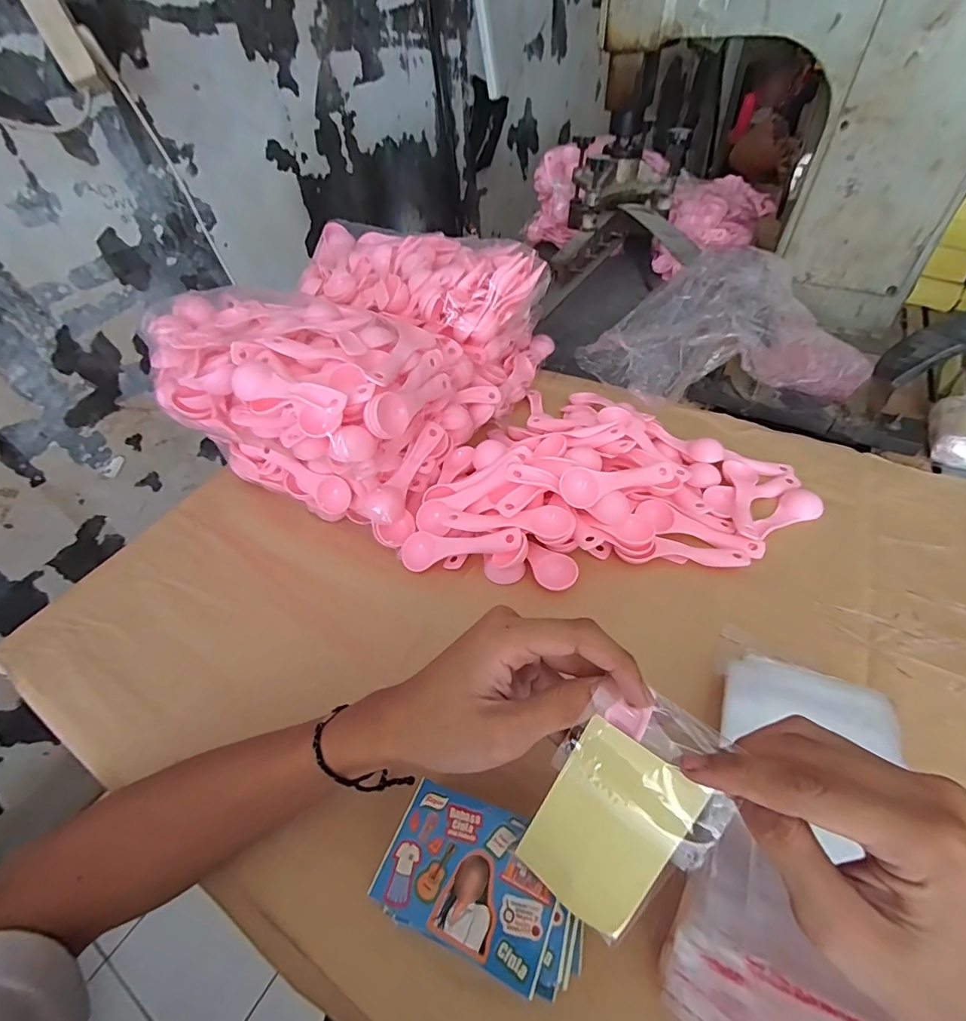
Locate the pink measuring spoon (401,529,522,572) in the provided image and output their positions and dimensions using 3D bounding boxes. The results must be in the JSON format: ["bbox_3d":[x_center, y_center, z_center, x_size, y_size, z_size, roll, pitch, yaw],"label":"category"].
[{"bbox_3d":[-0.020,0.032,0.417,0.110,0.015,0.032,-7,44,19],"label":"pink measuring spoon"}]

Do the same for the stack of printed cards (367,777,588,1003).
[{"bbox_3d":[0.003,0.204,0.260,0.108,0.027,0.064,14,52,17],"label":"stack of printed cards"}]

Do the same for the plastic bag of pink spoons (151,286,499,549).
[{"bbox_3d":[-0.167,-0.125,0.490,0.297,0.141,0.197,20,51,21],"label":"plastic bag of pink spoons"}]

